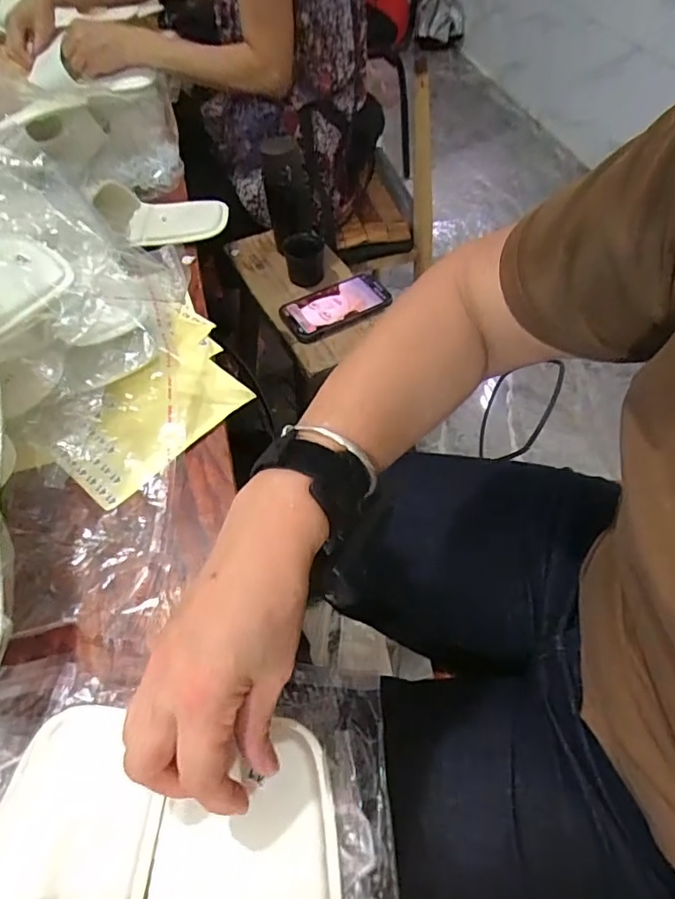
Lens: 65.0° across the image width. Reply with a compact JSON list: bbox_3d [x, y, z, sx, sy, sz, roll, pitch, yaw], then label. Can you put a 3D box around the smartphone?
[{"bbox_3d":[-0.003,-0.219,0.804,0.162,0.016,0.091,-21,56,-12],"label":"smartphone"}]

